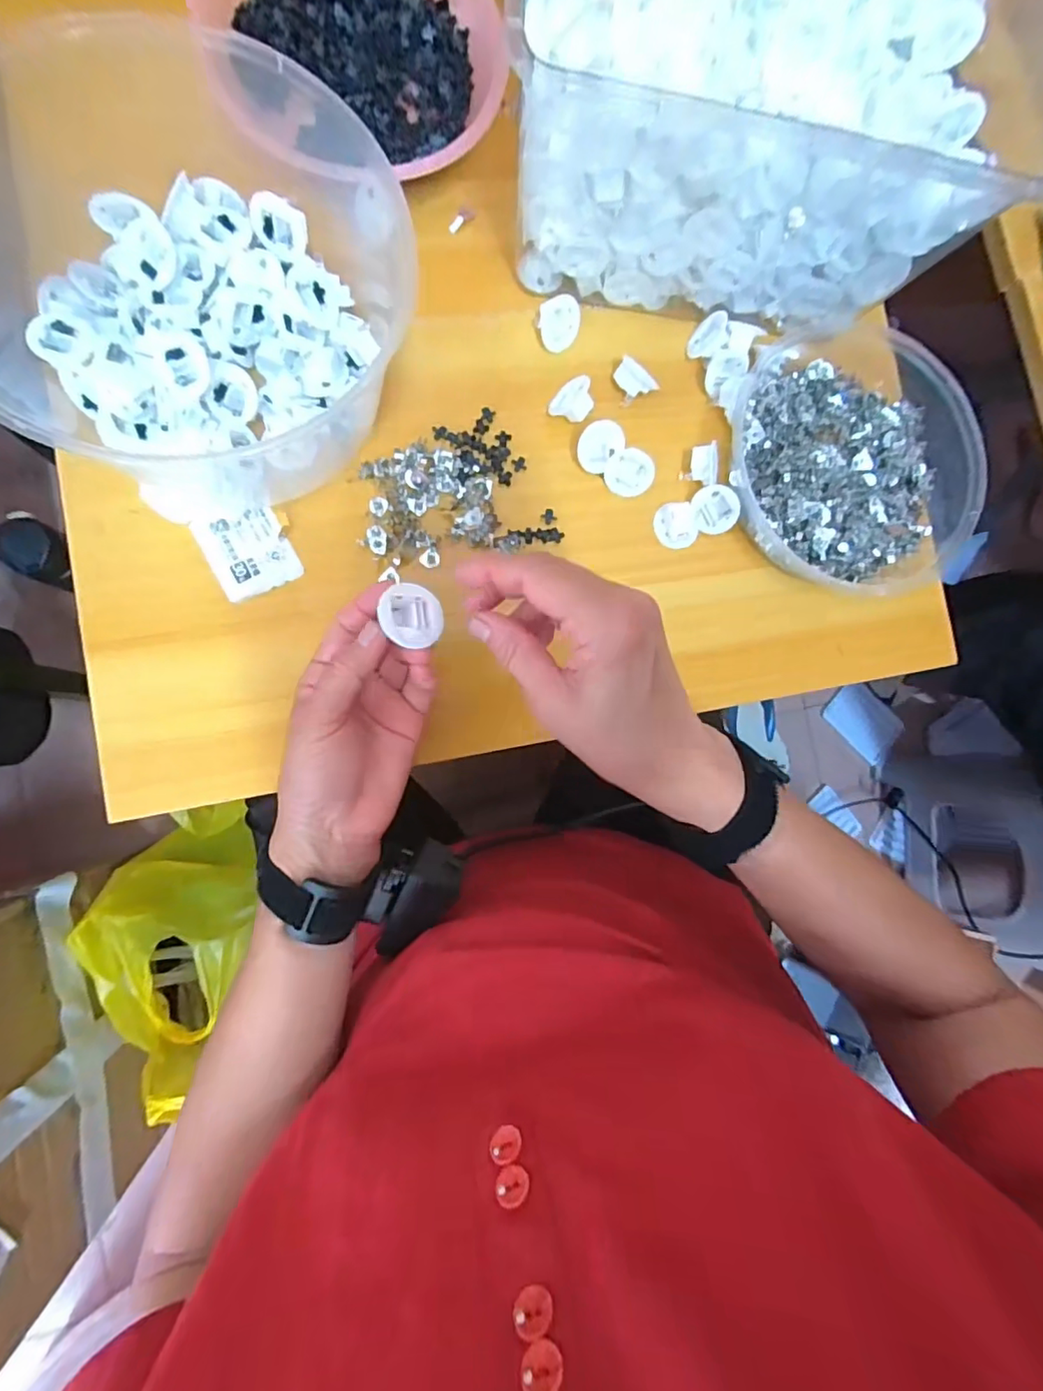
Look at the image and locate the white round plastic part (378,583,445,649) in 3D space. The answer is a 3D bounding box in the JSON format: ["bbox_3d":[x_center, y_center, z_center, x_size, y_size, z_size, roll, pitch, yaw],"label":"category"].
[{"bbox_3d":[-0.056,-0.040,0.279,0.033,0.011,0.033,9,72,-31],"label":"white round plastic part"}]

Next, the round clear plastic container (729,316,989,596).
[{"bbox_3d":[0.239,-0.169,0.396,0.180,0.032,0.193,0,87,-8],"label":"round clear plastic container"}]

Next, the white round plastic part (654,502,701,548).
[{"bbox_3d":[0.110,-0.121,0.392,0.029,0.010,0.032,-38,93,-8],"label":"white round plastic part"}]

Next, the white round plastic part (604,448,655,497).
[{"bbox_3d":[0.074,-0.154,0.382,0.033,0.007,0.031,1,109,5],"label":"white round plastic part"}]

